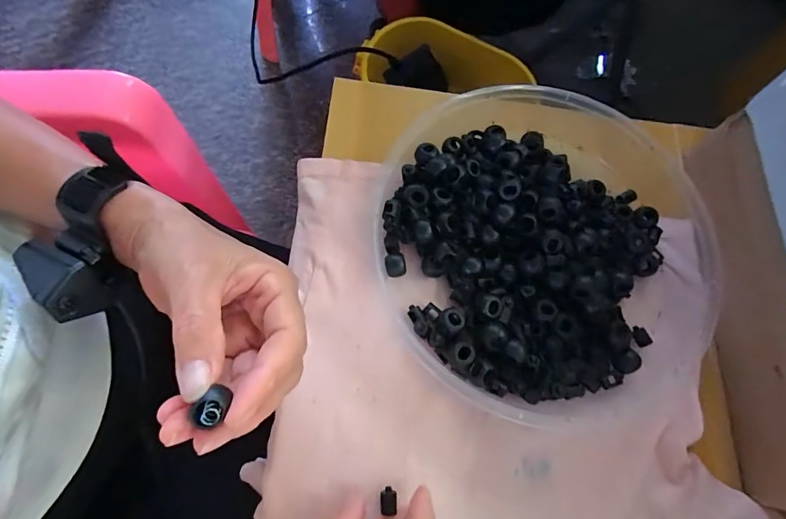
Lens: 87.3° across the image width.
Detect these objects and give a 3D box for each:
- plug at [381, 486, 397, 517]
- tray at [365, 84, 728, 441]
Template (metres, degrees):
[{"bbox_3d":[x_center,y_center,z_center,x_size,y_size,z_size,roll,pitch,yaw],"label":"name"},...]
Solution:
[{"bbox_3d":[-0.003,0.143,0.244,0.010,0.004,0.014,-2,72,-1],"label":"plug"},{"bbox_3d":[0.115,-0.010,0.288,0.256,0.033,0.229,7,72,-4],"label":"tray"}]

